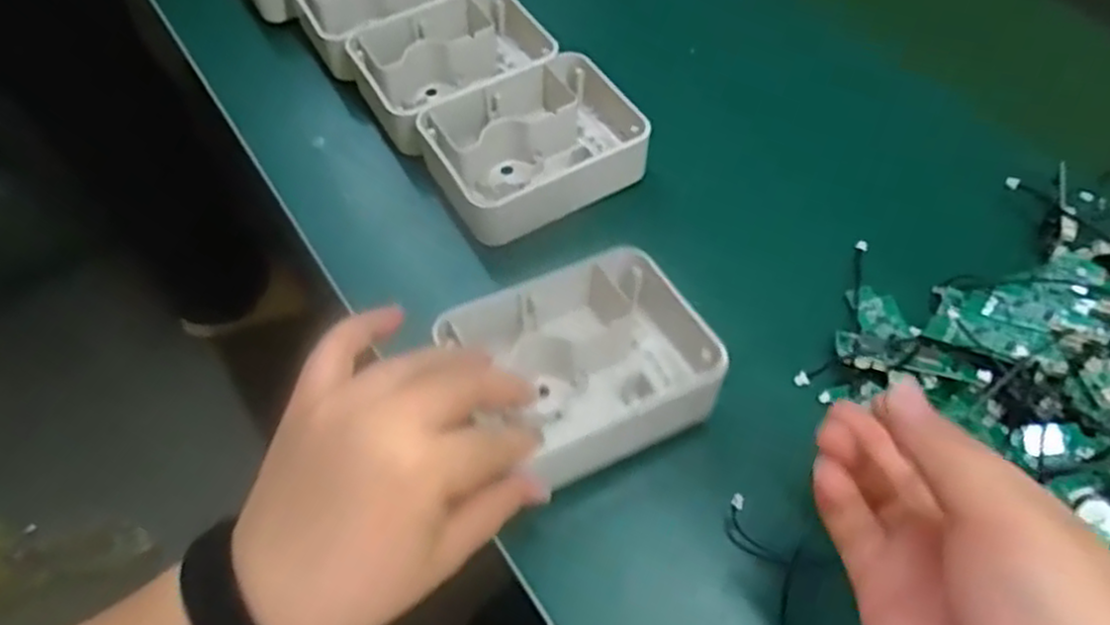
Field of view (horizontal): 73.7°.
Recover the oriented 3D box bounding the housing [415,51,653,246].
[{"bbox_3d":[-0.012,-0.111,0.488,0.144,0.036,0.110,-26,59,-15],"label":"housing"}]

